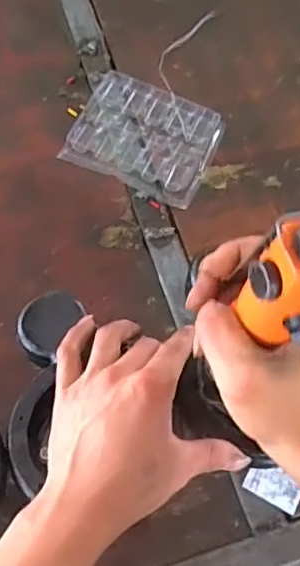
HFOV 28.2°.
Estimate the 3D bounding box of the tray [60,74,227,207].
[{"bbox_3d":[-0.004,-0.184,0.747,0.170,0.018,0.153,22,65,6],"label":"tray"}]

